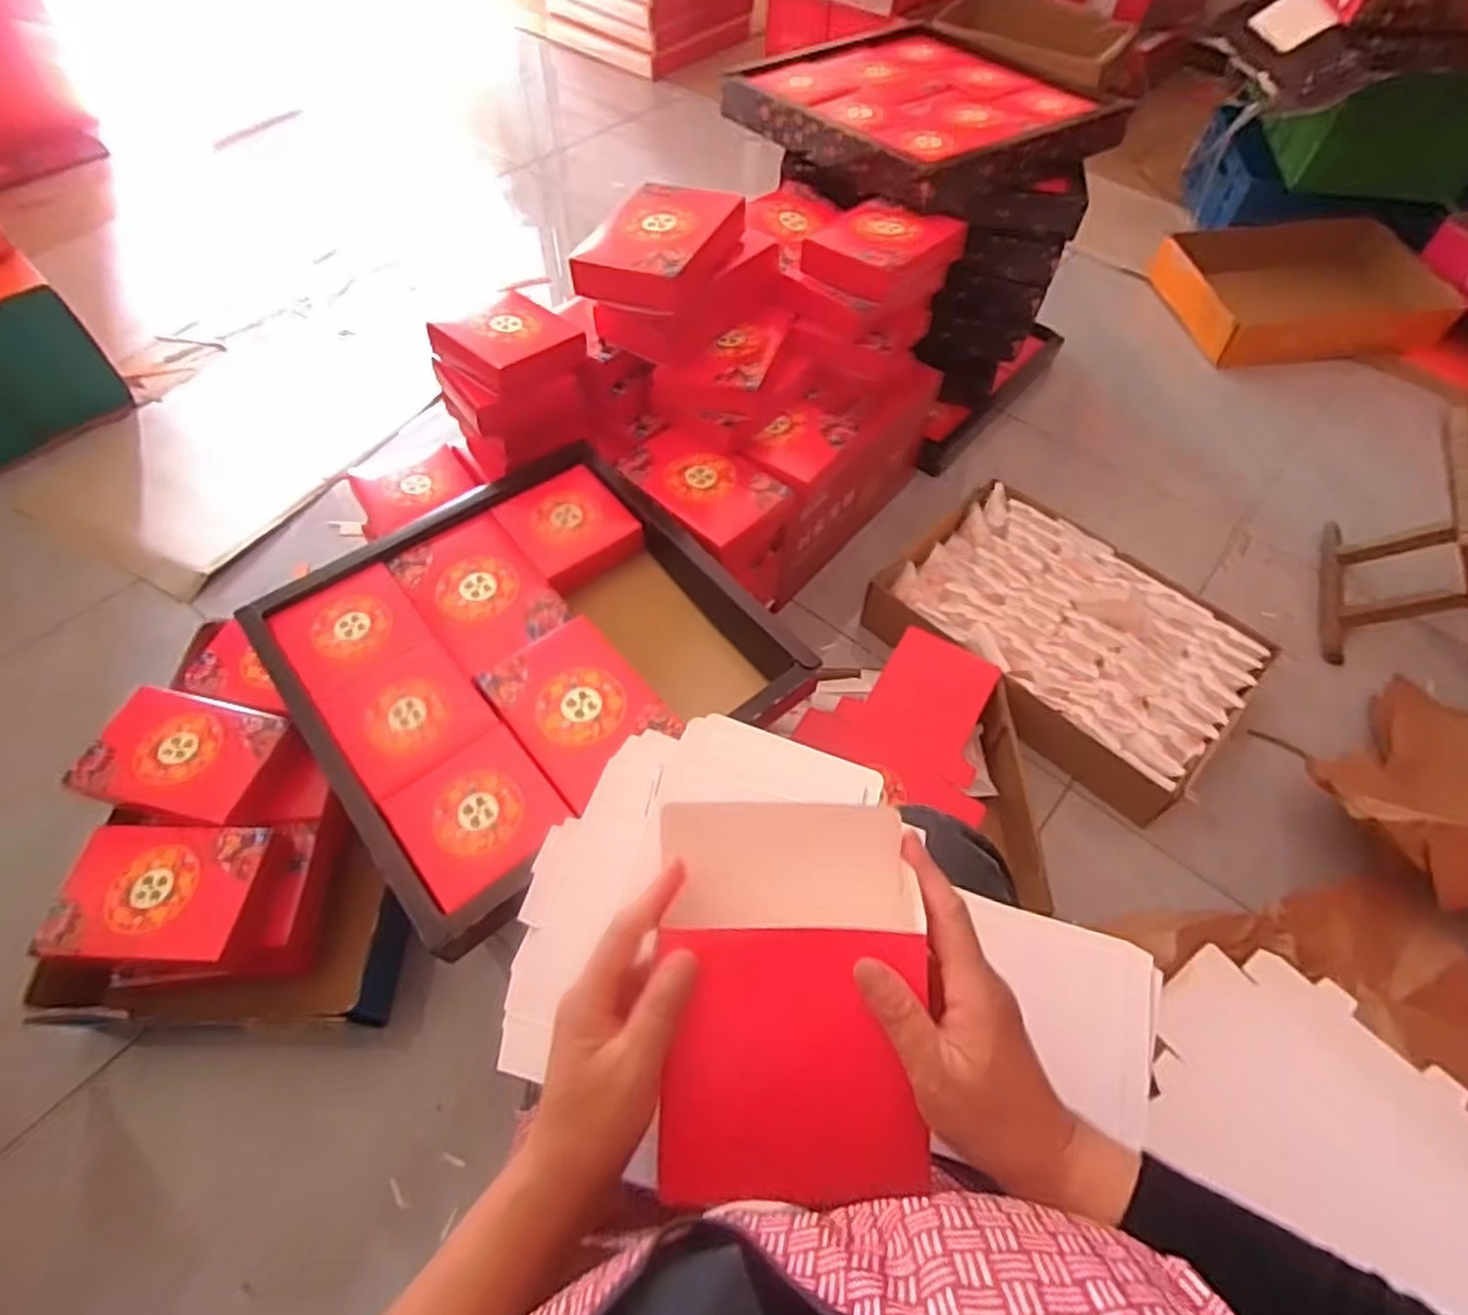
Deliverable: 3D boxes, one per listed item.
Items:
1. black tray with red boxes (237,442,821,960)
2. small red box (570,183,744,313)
[{"bbox_3d":[-0.223,-0.013,0.785,0.430,0.063,0.469,-33,63,-21],"label":"black tray with red boxes"},{"bbox_3d":[-0.080,-0.468,0.846,0.130,0.052,0.194,19,58,11],"label":"small red box"}]

